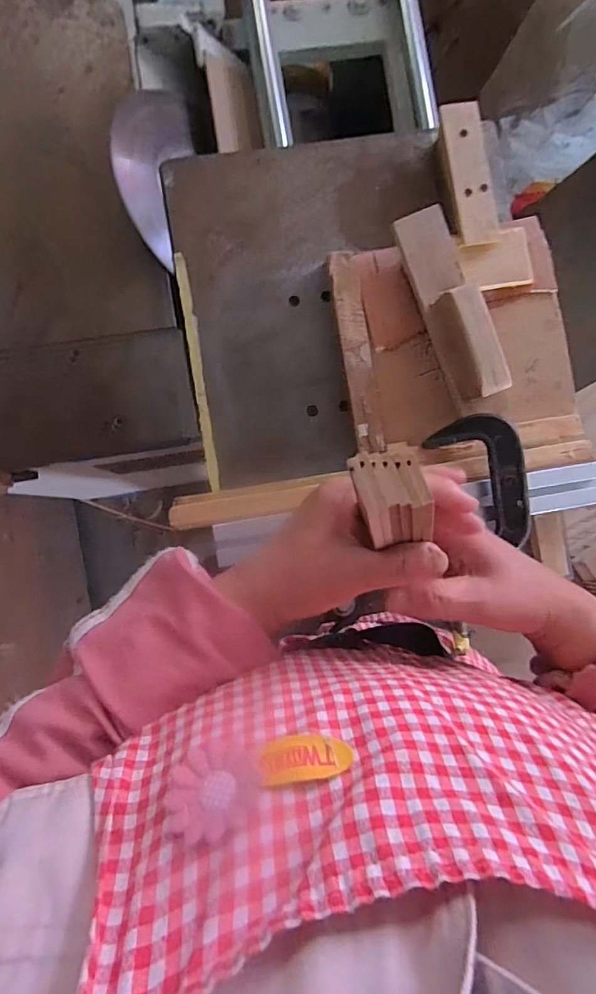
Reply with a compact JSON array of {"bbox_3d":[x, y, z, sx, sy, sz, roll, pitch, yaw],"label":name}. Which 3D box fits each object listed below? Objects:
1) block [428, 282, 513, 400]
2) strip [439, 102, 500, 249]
[{"bbox_3d":[0.160,-0.142,0.443,0.034,0.042,0.100,-21,89,-3],"label":"block"},{"bbox_3d":[0.170,-0.323,0.476,0.043,0.015,0.150,-8,88,-3],"label":"strip"}]

